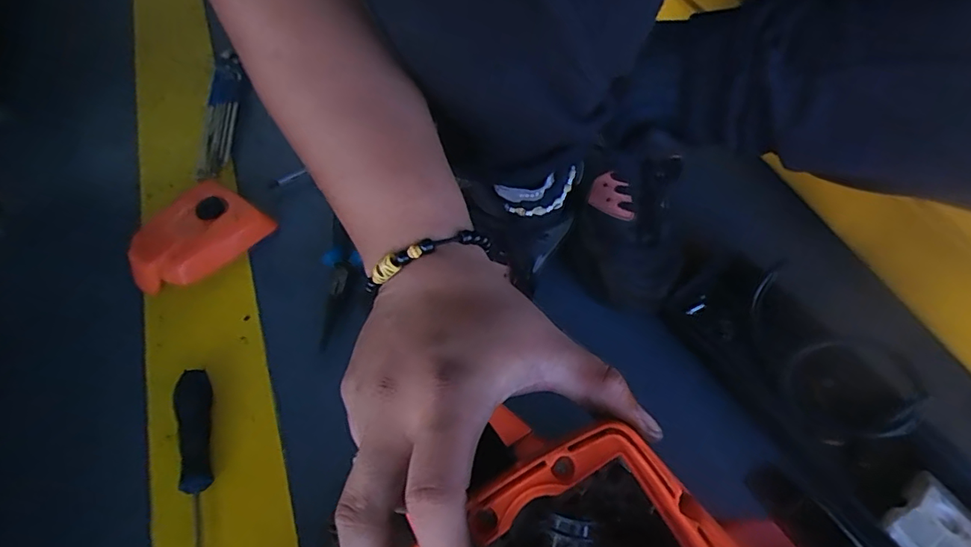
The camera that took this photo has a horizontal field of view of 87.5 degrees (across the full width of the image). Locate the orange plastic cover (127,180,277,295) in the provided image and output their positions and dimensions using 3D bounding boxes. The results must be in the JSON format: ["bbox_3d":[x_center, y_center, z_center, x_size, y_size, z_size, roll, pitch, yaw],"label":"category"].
[{"bbox_3d":[-0.292,-0.040,0.506,0.097,0.037,0.132,28,62,18],"label":"orange plastic cover"}]

